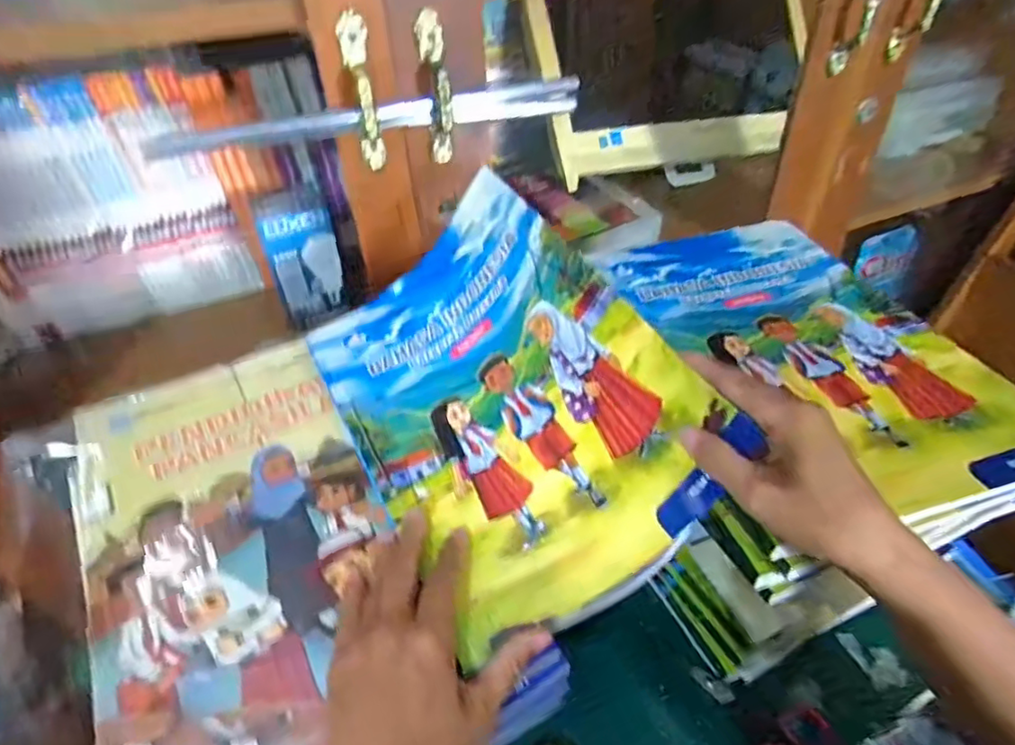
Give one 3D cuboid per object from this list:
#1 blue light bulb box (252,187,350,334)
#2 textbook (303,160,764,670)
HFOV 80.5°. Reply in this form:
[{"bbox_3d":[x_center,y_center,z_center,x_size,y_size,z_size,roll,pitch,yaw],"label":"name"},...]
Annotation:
[{"bbox_3d":[-0.224,-0.128,0.659,0.072,0.132,0.069,-21,45,-18],"label":"blue light bulb box"},{"bbox_3d":[-0.010,0.005,0.388,0.185,0.037,0.285,-40,55,3],"label":"textbook"}]

